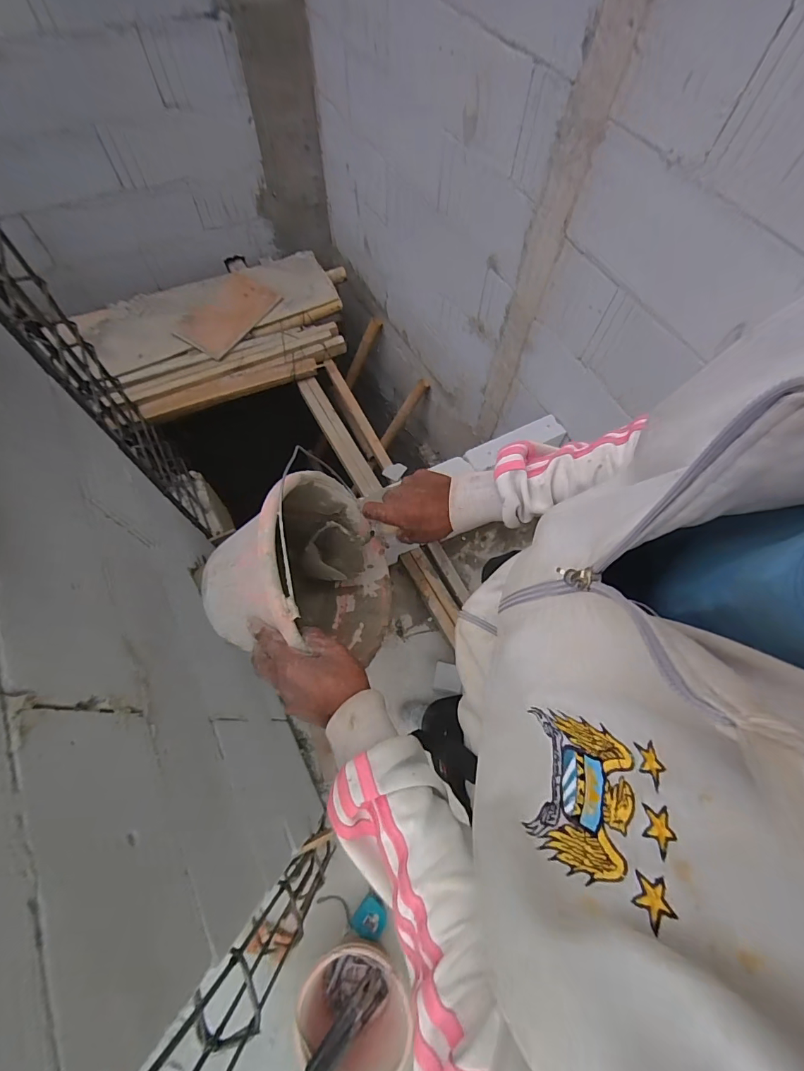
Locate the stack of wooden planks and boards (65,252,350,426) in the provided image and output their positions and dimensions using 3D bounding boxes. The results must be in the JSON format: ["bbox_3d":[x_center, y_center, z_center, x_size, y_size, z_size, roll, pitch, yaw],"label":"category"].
[{"bbox_3d":[-0.667,-0.809,1.633,0.975,0.148,0.604,-22,68,-12],"label":"stack of wooden planks and boards"}]

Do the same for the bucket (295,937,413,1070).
[{"bbox_3d":[-0.110,1.059,0.958,0.211,0.164,0.256,-18,67,-10],"label":"bucket"}]

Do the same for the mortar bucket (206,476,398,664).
[{"bbox_3d":[-0.154,0.056,0.573,0.224,0.255,0.224,-16,62,22],"label":"mortar bucket"}]

